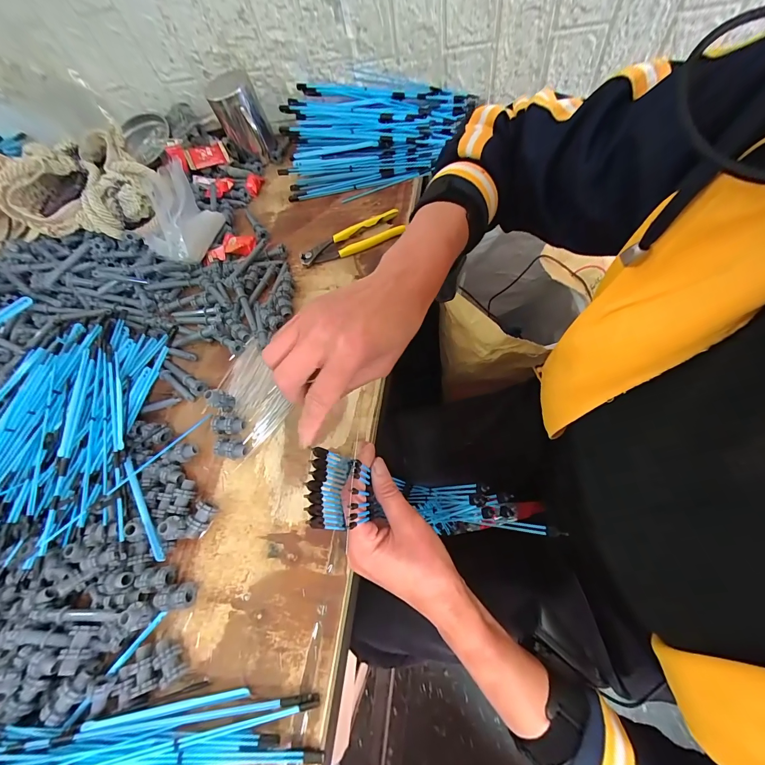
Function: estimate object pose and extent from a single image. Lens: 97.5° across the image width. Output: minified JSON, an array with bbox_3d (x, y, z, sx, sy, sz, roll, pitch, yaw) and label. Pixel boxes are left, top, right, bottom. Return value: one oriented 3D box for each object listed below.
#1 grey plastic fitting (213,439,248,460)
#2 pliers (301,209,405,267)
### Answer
[{"bbox_3d":[-0.184,0.080,0.402,0.037,0.017,0.019,8,67,14],"label":"grey plastic fitting"},{"bbox_3d":[-0.048,-0.220,0.514,0.162,0.016,0.053,-25,63,-1],"label":"pliers"}]

